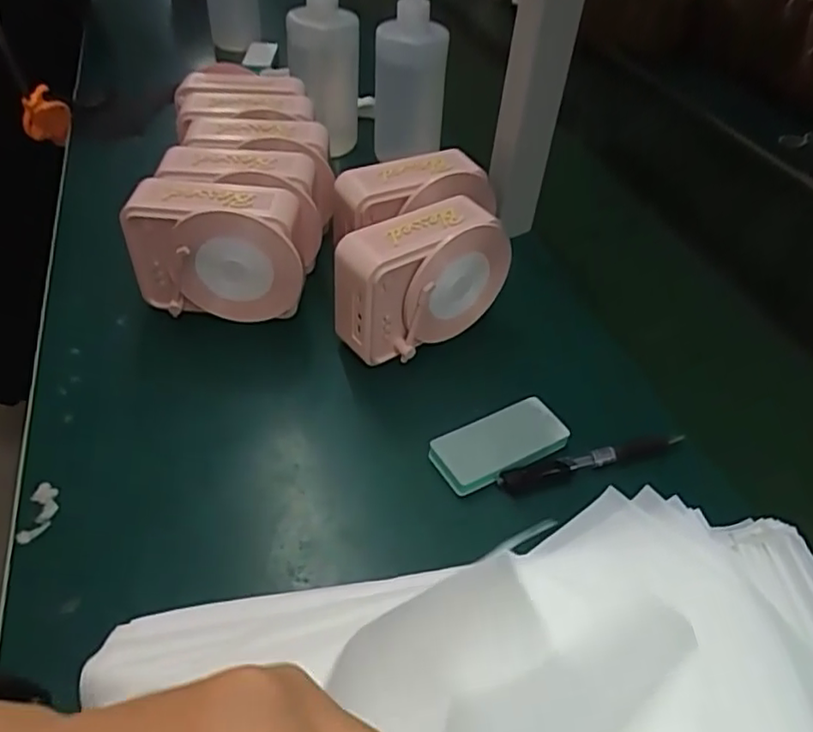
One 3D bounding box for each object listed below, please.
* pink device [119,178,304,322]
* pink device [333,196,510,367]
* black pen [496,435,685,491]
[{"bbox_3d":[-0.149,-0.091,0.516,0.136,0.094,0.062,4,43,0],"label":"pink device"},{"bbox_3d":[0.014,-0.067,0.504,0.146,0.097,0.051,-22,49,-26],"label":"pink device"},{"bbox_3d":[0.127,0.065,0.442,0.134,0.015,0.012,-10,45,-15],"label":"black pen"}]

